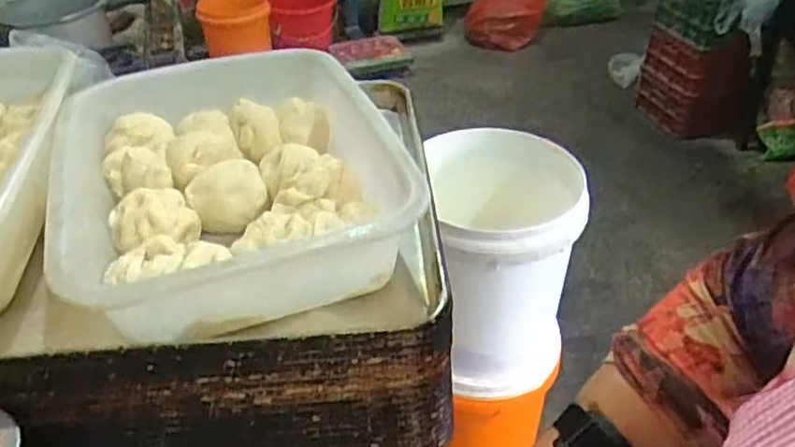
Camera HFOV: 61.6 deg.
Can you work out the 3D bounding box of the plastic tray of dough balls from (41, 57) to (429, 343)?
[{"bbox_3d":[-0.143,-0.041,0.580,0.260,0.083,0.343,-12,38,-13],"label":"plastic tray of dough balls"}]

